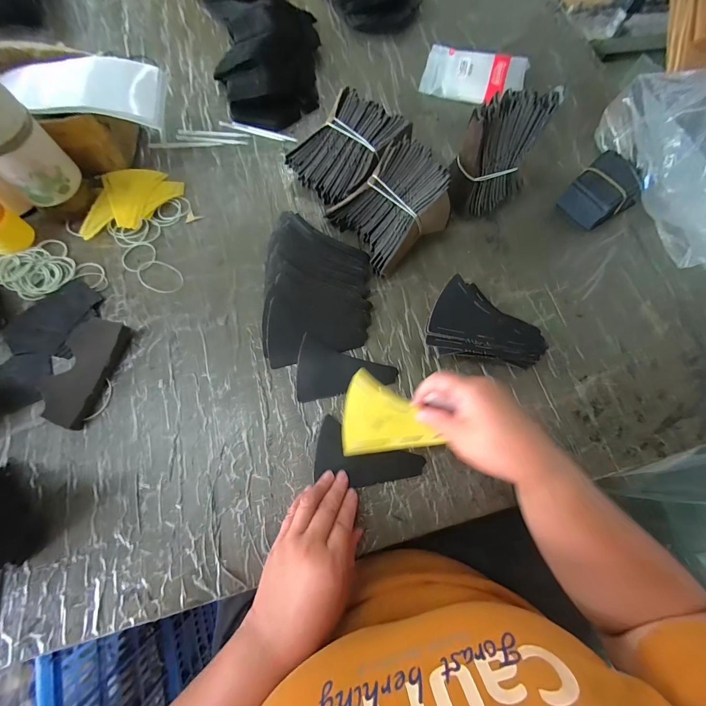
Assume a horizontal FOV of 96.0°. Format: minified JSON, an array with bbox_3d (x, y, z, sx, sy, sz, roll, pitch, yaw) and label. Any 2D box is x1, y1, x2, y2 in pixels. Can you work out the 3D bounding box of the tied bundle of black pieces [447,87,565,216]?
[{"bbox_3d":[0.196,-0.265,0.433,0.102,0.131,0.067,-25,75,-9],"label":"tied bundle of black pieces"}]

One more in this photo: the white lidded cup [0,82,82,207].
[{"bbox_3d":[-0.397,-0.245,0.369,0.074,0.123,0.074,-42,78,-13],"label":"white lidded cup"}]

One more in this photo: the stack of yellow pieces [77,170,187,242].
[{"bbox_3d":[-0.331,-0.221,0.460,0.097,0.016,0.145,33,74,8],"label":"stack of yellow pieces"}]

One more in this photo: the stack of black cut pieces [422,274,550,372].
[{"bbox_3d":[0.167,-0.039,0.405,0.145,0.047,0.099,7,73,0],"label":"stack of black cut pieces"}]

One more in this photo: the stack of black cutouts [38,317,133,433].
[{"bbox_3d":[-0.325,0.019,0.383,0.062,0.018,0.129,16,73,3],"label":"stack of black cutouts"}]

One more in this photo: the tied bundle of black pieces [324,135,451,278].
[{"bbox_3d":[0.055,-0.197,0.432,0.124,0.087,0.114,-34,77,-12],"label":"tied bundle of black pieces"}]

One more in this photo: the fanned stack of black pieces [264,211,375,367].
[{"bbox_3d":[-0.044,-0.083,0.412,0.131,0.049,0.191,3,73,-1],"label":"fanned stack of black pieces"}]

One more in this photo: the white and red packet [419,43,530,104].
[{"bbox_3d":[0.212,-0.487,0.561,0.169,0.025,0.113,18,73,4],"label":"white and red packet"}]

